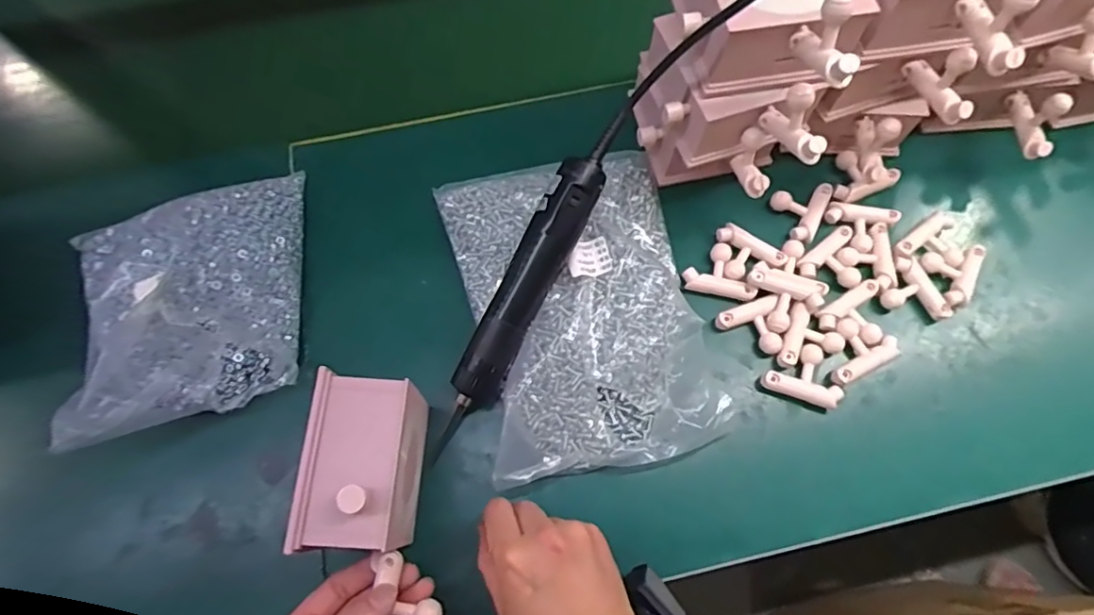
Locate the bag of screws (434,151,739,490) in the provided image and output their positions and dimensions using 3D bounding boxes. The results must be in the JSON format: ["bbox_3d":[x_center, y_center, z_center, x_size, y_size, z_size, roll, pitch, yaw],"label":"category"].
[{"bbox_3d":[0.032,-0.011,0.459,0.198,0.039,0.269,-13,69,-4],"label":"bag of screws"}]

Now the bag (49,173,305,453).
[{"bbox_3d":[-0.280,-0.008,0.448,0.179,0.050,0.196,-17,69,-6],"label":"bag"}]

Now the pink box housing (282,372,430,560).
[{"bbox_3d":[-0.116,0.103,0.375,0.054,0.101,0.100,4,69,3],"label":"pink box housing"}]

